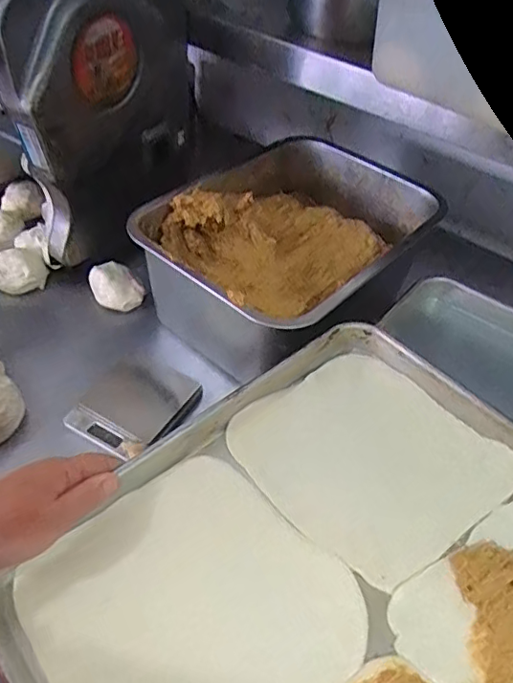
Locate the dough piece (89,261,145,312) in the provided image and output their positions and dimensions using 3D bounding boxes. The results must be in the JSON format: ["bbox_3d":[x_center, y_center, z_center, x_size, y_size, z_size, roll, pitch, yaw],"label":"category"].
[{"bbox_3d":[-0.192,-0.078,0.751,0.064,0.035,0.072,-12,49,-17],"label":"dough piece"}]

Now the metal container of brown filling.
[{"bbox_3d":[0.043,-0.114,0.726,0.272,0.144,0.358,34,52,24],"label":"metal container of brown filling"}]

